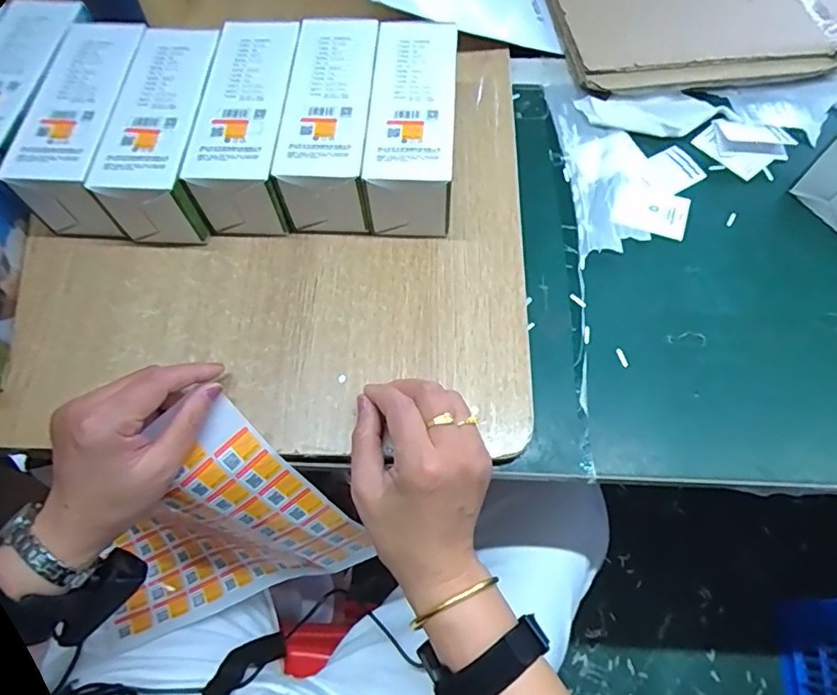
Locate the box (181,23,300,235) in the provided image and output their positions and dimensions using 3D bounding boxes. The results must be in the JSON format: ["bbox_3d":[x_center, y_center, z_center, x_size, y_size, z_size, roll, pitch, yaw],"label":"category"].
[{"bbox_3d":[-0.138,-0.187,0.457,0.067,0.076,0.179,0,64,1],"label":"box"}]

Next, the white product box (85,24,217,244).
[{"bbox_3d":[-0.205,-0.175,0.447,0.071,0.070,0.170,-1,64,1],"label":"white product box"}]

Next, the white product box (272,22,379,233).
[{"bbox_3d":[-0.071,-0.189,0.464,0.065,0.076,0.174,2,64,2],"label":"white product box"}]

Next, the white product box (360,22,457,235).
[{"bbox_3d":[-0.004,-0.188,0.466,0.067,0.075,0.172,3,64,2],"label":"white product box"}]

